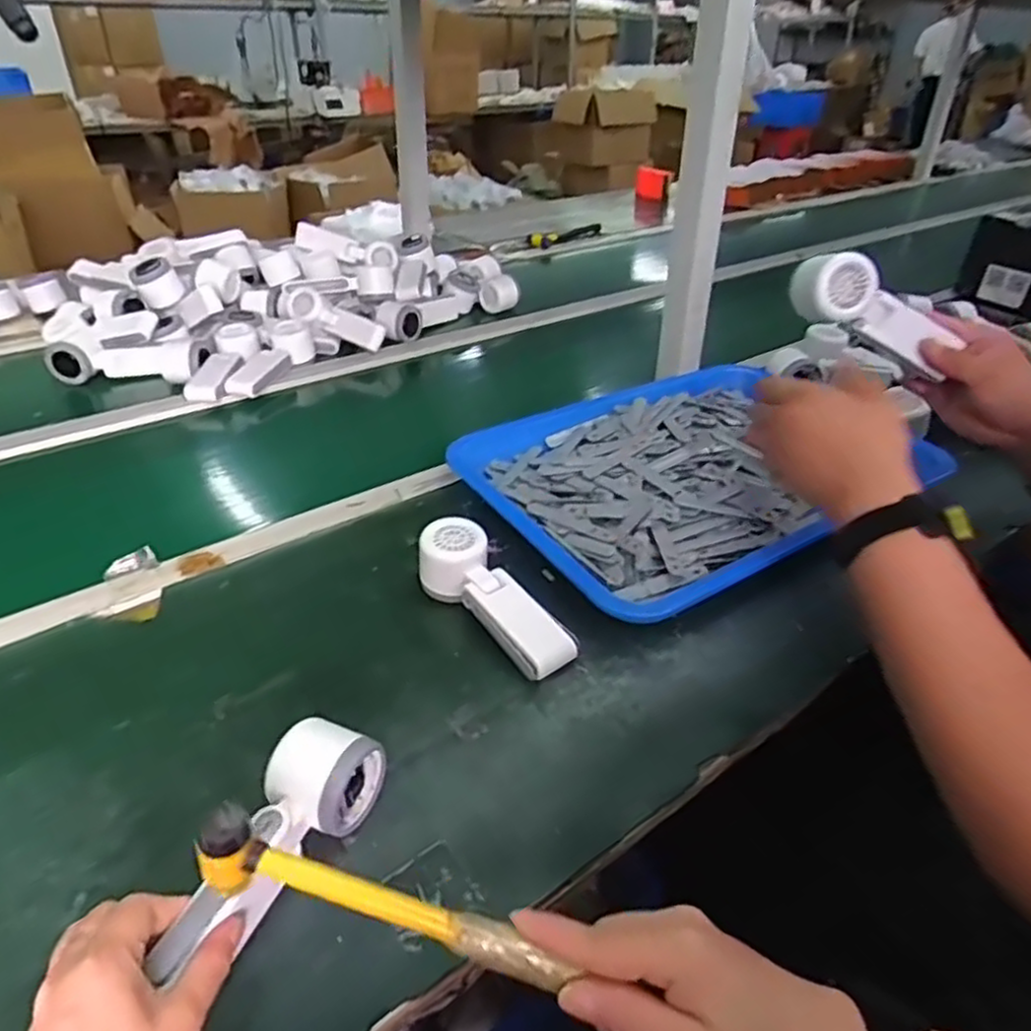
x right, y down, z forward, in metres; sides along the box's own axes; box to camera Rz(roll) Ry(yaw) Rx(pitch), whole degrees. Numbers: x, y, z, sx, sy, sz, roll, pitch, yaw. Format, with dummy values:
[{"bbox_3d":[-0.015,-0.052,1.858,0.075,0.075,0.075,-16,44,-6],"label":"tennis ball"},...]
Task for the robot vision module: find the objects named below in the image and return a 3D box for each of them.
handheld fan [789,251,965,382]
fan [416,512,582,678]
[{"bbox_3d":[0.322,-0.181,0.647,0.158,0.062,0.052,23,30,-21],"label":"handheld fan"},{"bbox_3d":[-0.017,0.067,0.591,0.050,0.060,0.158,-28,44,-35],"label":"fan"}]

